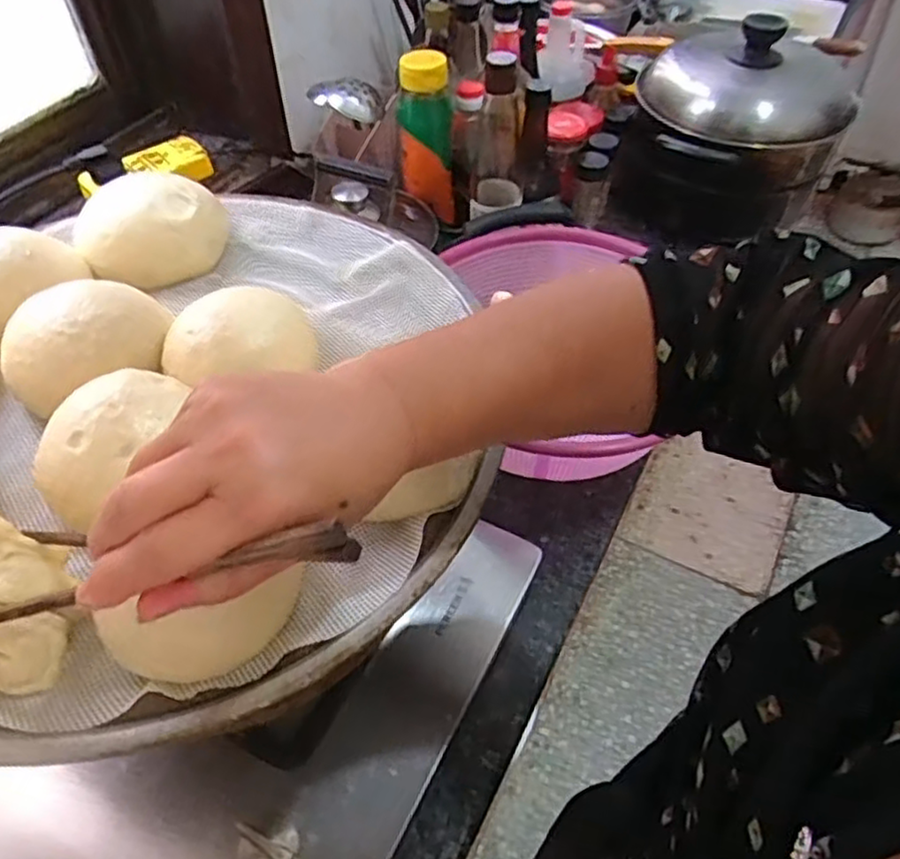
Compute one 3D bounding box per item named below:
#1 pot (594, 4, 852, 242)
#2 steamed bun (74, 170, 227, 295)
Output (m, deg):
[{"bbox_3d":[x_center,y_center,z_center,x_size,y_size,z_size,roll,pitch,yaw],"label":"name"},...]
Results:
[{"bbox_3d":[0.352,-0.370,0.891,0.250,0.201,0.235,23,54,18],"label":"pot"},{"bbox_3d":[-0.205,-0.138,0.476,0.094,0.058,0.064,-32,57,-24],"label":"steamed bun"}]

